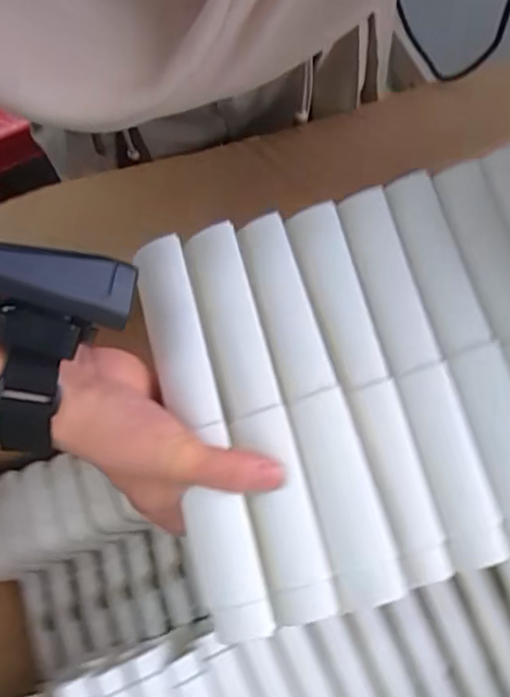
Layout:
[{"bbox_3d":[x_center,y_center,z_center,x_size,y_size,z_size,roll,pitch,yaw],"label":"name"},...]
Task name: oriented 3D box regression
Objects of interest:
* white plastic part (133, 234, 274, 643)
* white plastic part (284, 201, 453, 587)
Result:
[{"bbox_3d":[-0.029,0.042,0.305,0.034,0.022,0.201,-12,80,-3],"label":"white plastic part"},{"bbox_3d":[0.057,0.019,0.314,0.029,0.023,0.198,-15,73,-4],"label":"white plastic part"}]

